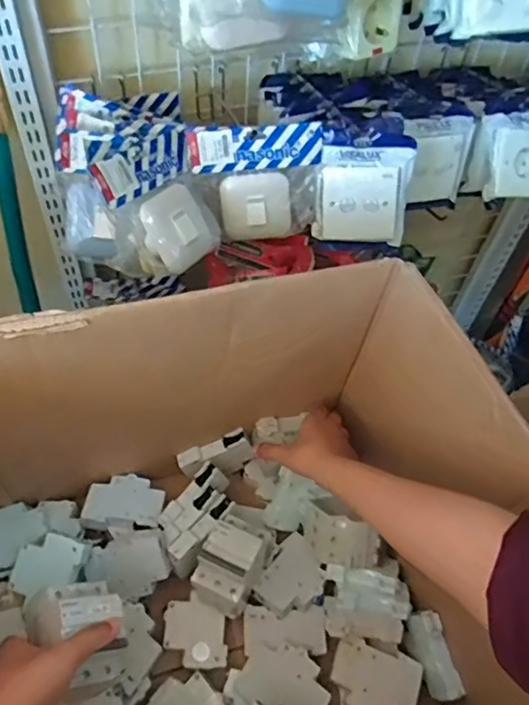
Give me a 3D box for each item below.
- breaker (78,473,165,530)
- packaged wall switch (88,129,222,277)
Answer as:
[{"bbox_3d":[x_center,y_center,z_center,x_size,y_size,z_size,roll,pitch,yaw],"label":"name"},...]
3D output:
[{"bbox_3d":[-0.159,0.168,0.634,0.087,0.017,0.069,0,53,-6],"label":"breaker"},{"bbox_3d":[-0.111,-0.152,0.594,0.038,0.129,0.134,-14,24,39],"label":"packaged wall switch"}]

